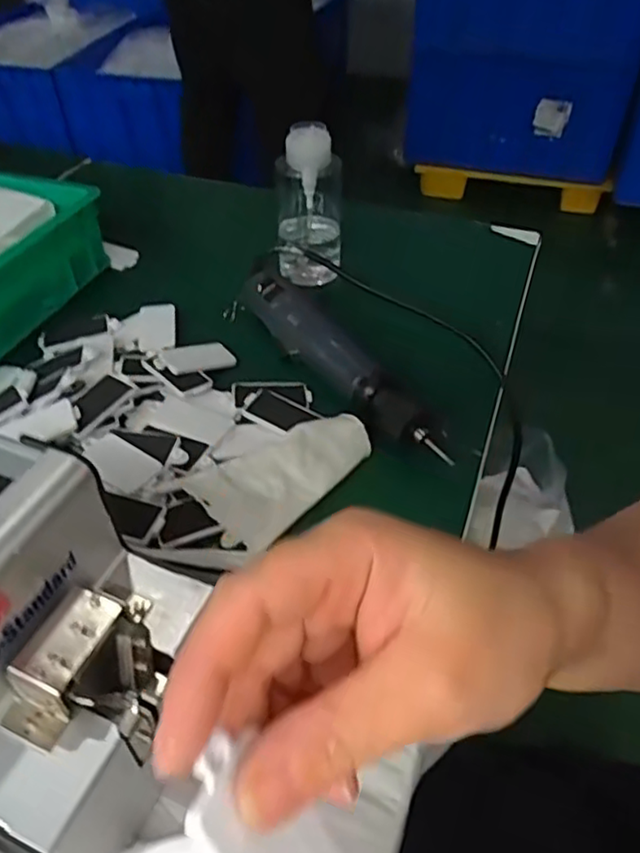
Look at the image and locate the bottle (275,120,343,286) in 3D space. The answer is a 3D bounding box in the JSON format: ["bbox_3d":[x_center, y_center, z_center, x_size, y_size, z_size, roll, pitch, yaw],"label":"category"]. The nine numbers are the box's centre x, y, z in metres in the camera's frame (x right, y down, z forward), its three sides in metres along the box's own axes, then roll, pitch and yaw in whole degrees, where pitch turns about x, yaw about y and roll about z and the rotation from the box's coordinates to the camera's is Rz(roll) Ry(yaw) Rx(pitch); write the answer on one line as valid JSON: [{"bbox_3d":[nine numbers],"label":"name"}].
[{"bbox_3d":[-0.009,-0.204,0.617,0.063,0.146,0.076,-1,49,-1],"label":"bottle"}]

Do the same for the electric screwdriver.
[{"bbox_3d":[0.009,-0.055,0.532,0.041,0.031,0.257,-30,56,-24],"label":"electric screwdriver"}]

